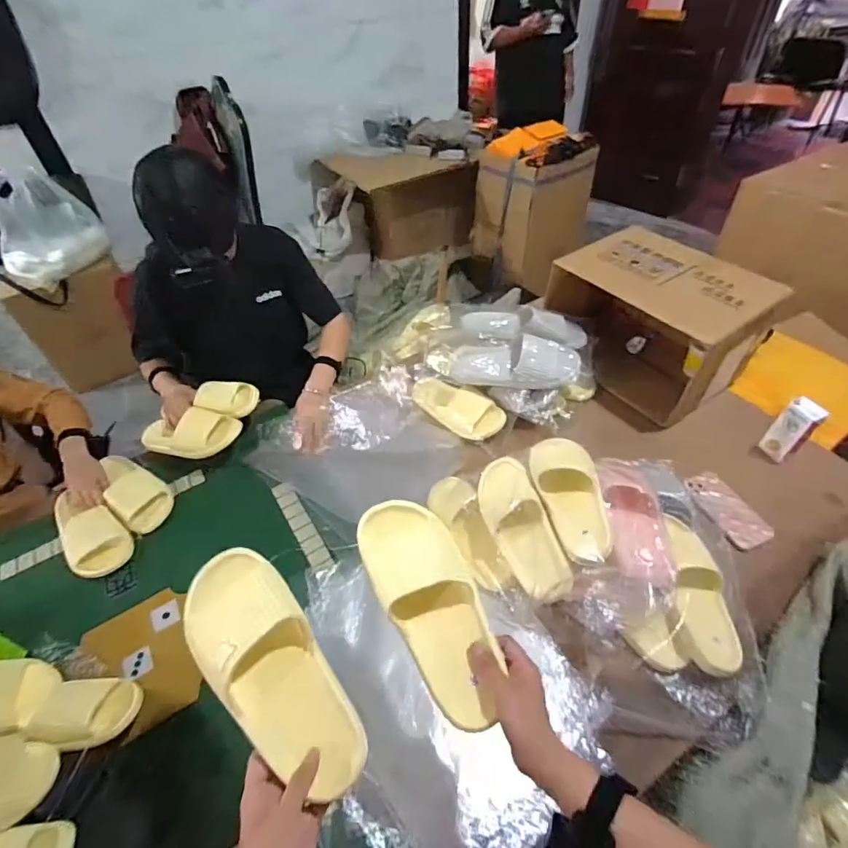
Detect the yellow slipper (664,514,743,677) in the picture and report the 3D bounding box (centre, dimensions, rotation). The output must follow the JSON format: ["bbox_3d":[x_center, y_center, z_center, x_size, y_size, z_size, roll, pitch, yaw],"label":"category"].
[{"bbox_3d":[0.443,0.272,0.754,0.105,0.061,0.235,10,48,13],"label":"yellow slipper"}]

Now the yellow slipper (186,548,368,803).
[{"bbox_3d":[-0.143,0.228,0.443,0.089,0.059,0.237,-33,79,-24],"label":"yellow slipper"}]

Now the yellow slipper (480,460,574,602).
[{"bbox_3d":[0.162,0.168,0.792,0.078,0.107,0.255,19,35,-29],"label":"yellow slipper"}]

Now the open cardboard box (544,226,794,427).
[{"bbox_3d":[0.529,-0.234,1.104,0.271,0.280,0.414,-31,52,-23],"label":"open cardboard box"}]

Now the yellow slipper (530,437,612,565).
[{"bbox_3d":[0.237,0.114,0.771,0.104,0.064,0.251,0,47,4],"label":"yellow slipper"}]

